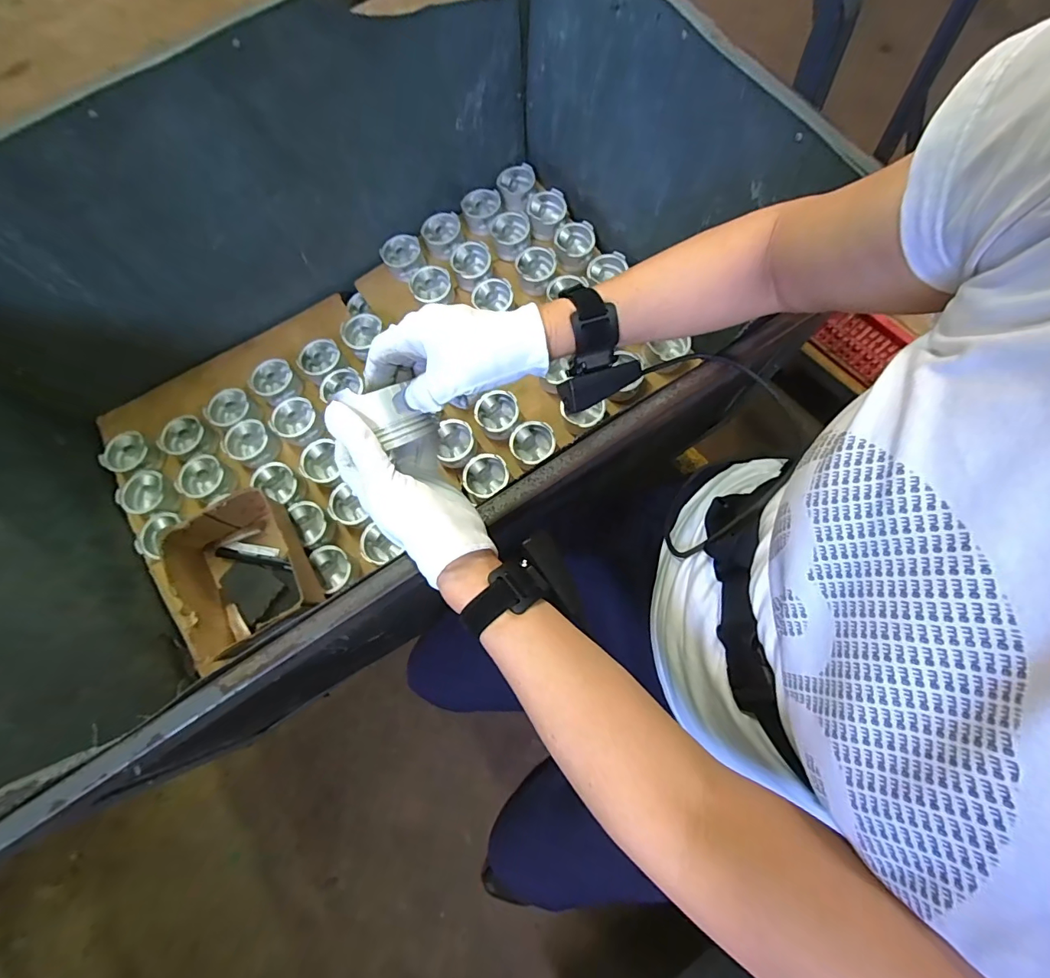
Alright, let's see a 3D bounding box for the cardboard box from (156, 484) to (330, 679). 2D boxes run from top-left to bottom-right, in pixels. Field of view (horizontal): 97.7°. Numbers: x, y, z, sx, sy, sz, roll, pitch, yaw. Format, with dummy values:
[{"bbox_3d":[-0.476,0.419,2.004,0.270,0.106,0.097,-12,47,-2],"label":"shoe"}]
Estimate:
[{"bbox_3d":[-0.430,0.136,0.723,0.170,0.119,0.204,-30,76,-6],"label":"cardboard box"}]

